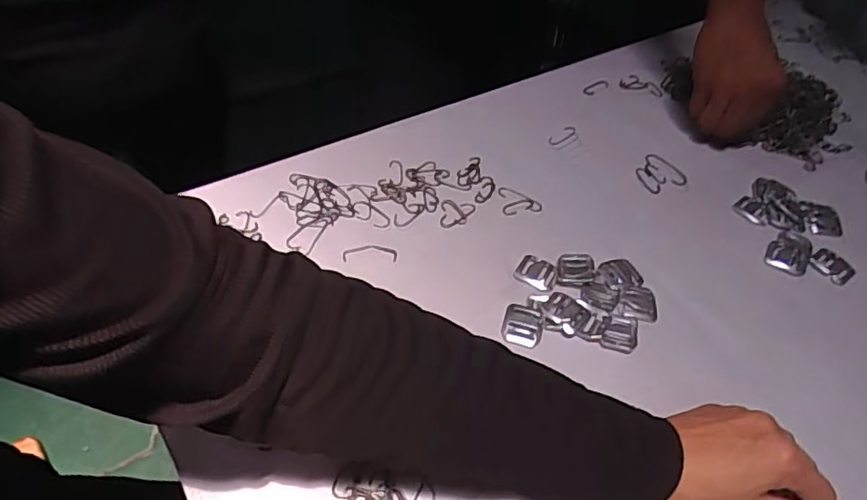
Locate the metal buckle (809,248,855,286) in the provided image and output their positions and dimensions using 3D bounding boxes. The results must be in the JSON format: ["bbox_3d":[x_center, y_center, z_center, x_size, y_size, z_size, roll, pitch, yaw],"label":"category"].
[{"bbox_3d":[0.368,0.014,0.535,0.029,0.005,0.035,-32,59,-30],"label":"metal buckle"}]

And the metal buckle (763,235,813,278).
[{"bbox_3d":[0.332,0.002,0.540,0.035,0.004,0.054,31,52,21],"label":"metal buckle"}]

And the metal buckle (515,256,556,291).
[{"bbox_3d":[0.089,0.020,0.497,0.034,0.005,0.031,27,51,18],"label":"metal buckle"}]

